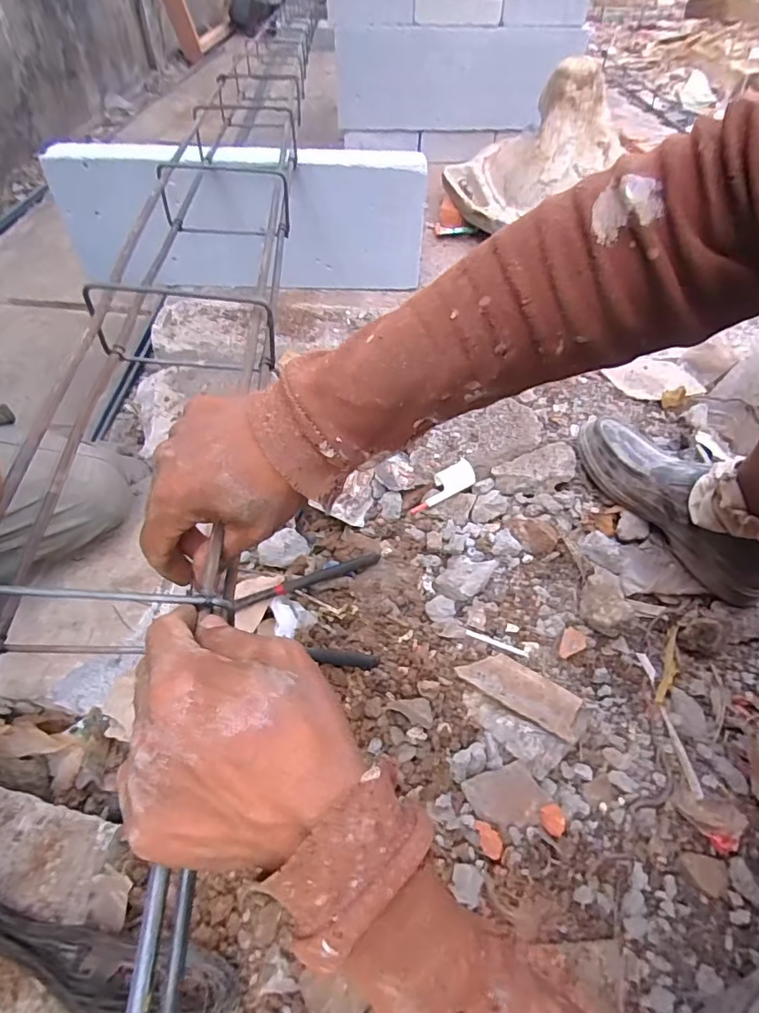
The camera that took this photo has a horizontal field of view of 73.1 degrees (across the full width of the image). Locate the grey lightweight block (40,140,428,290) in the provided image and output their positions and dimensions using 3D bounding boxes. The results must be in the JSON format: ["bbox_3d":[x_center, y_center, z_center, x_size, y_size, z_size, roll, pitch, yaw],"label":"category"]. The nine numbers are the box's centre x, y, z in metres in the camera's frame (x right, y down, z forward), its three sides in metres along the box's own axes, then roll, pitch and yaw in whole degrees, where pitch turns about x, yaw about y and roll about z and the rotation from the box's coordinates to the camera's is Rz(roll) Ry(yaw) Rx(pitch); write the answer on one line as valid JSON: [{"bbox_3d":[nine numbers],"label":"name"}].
[{"bbox_3d":[-0.225,-0.488,0.871,0.586,0.213,0.082,0,50,-4],"label":"grey lightweight block"}]

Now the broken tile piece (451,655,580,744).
[{"bbox_3d":[0.128,0.165,0.466,0.105,0.016,0.043,29,54,20],"label":"broken tile piece"}]

